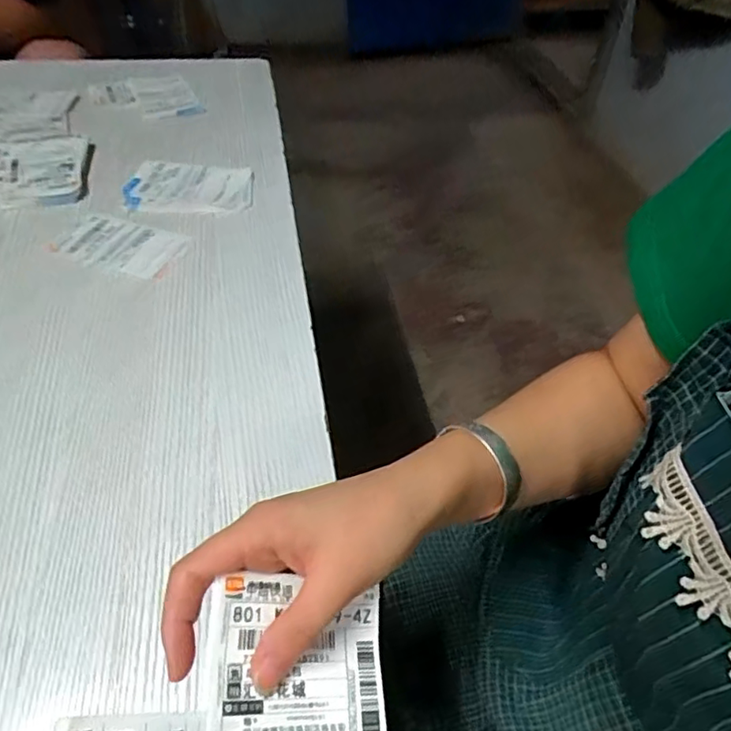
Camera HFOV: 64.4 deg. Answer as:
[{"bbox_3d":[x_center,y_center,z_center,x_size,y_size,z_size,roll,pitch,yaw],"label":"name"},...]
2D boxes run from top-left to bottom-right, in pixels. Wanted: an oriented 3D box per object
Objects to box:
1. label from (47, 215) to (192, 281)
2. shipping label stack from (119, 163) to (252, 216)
[{"bbox_3d":[-0.249,-0.121,0.584,0.123,0.005,0.069,14,52,9],"label":"label"},{"bbox_3d":[-0.201,-0.203,0.661,0.138,0.015,0.092,-2,47,-6],"label":"shipping label stack"}]

